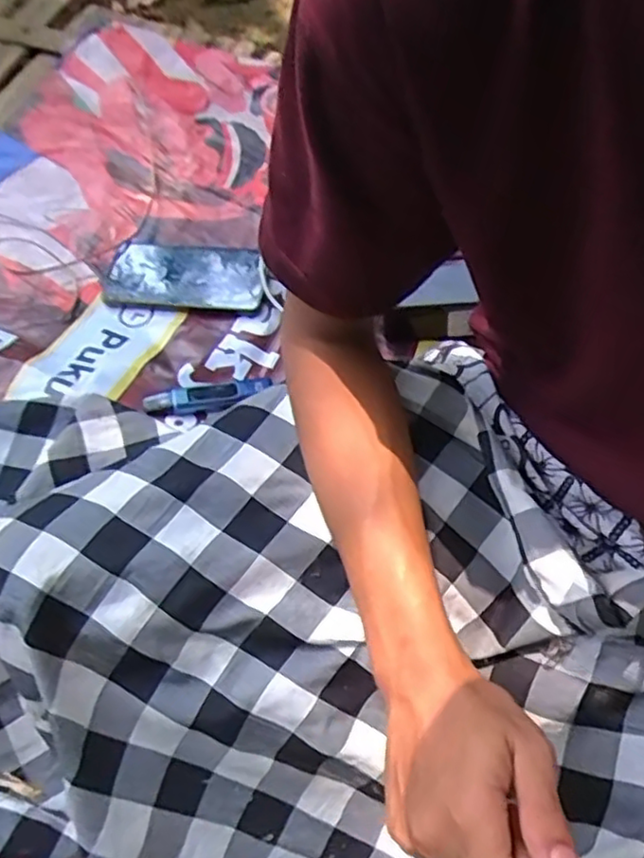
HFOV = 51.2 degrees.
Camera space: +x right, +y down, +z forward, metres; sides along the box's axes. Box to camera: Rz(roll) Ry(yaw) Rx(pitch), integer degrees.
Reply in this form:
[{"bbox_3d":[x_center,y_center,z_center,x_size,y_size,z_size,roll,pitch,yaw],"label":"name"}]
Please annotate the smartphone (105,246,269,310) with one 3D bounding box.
[{"bbox_3d":[-0.141,-0.159,0.699,0.164,0.014,0.075,11,62,8],"label":"smartphone"}]

